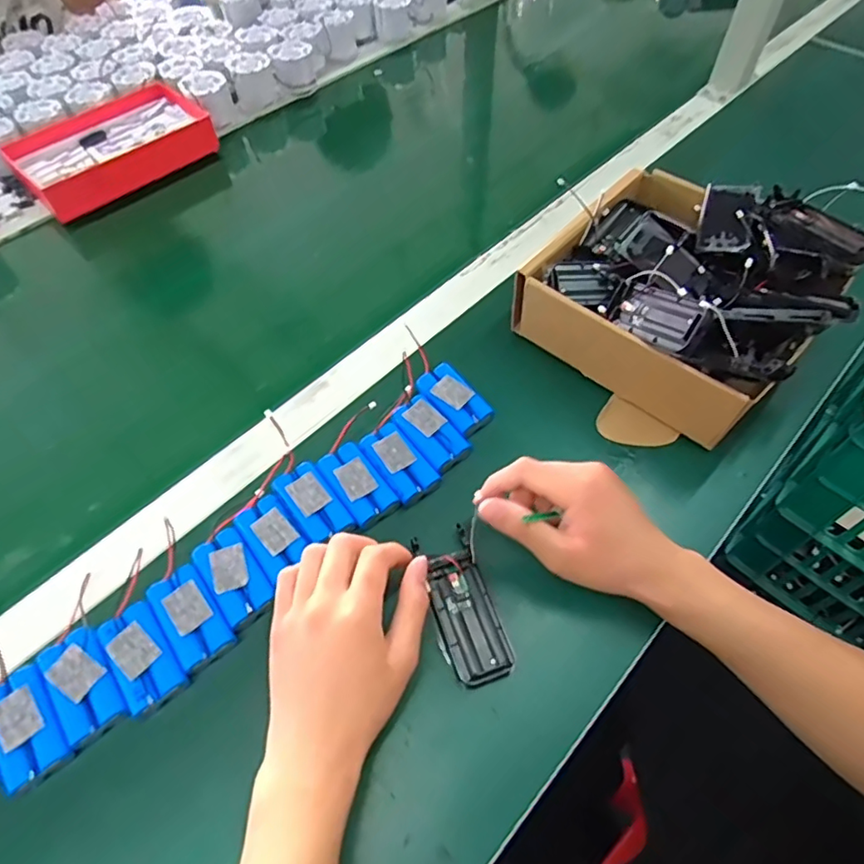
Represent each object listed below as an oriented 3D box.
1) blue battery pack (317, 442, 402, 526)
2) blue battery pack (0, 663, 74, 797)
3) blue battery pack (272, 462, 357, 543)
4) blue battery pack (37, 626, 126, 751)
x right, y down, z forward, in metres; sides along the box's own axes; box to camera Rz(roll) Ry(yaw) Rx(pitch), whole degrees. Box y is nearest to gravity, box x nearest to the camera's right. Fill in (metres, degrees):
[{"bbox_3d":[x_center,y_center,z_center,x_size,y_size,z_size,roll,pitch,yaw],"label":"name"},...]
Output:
[{"bbox_3d":[-0.058,0.040,0.442,0.035,0.017,0.068,-32,65,-18],"label":"blue battery pack"},{"bbox_3d":[-0.250,0.181,0.352,0.036,0.018,0.067,-31,65,-18],"label":"blue battery pack"},{"bbox_3d":[-0.090,0.055,0.434,0.033,0.019,0.067,-33,66,-19],"label":"blue battery pack"},{"bbox_3d":[-0.224,0.160,0.365,0.036,0.015,0.066,-35,66,-19],"label":"blue battery pack"}]

